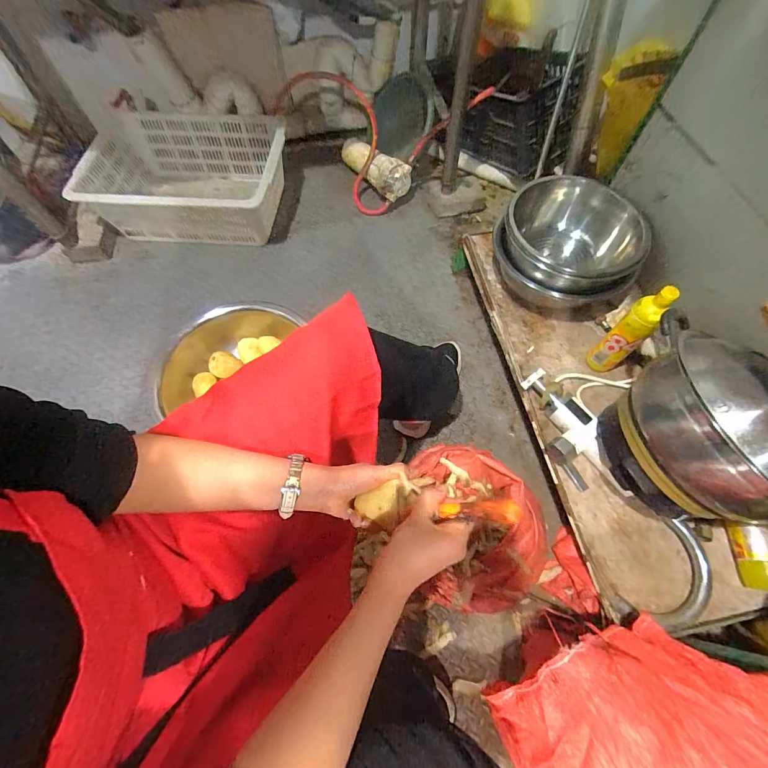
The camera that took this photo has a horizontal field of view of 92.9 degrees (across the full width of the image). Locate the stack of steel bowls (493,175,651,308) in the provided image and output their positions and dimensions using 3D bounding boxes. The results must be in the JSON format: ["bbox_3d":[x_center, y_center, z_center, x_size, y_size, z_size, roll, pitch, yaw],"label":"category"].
[{"bbox_3d":[0.397,-0.308,0.805,0.286,0.146,0.255,27,68,13],"label":"stack of steel bowls"}]

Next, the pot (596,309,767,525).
[{"bbox_3d":[0.486,0.062,0.544,0.228,0.210,0.331,-18,66,-8],"label":"pot"}]

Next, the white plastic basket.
[{"bbox_3d":[-0.594,-0.613,1.116,0.579,0.188,0.435,-3,65,-1],"label":"white plastic basket"}]

